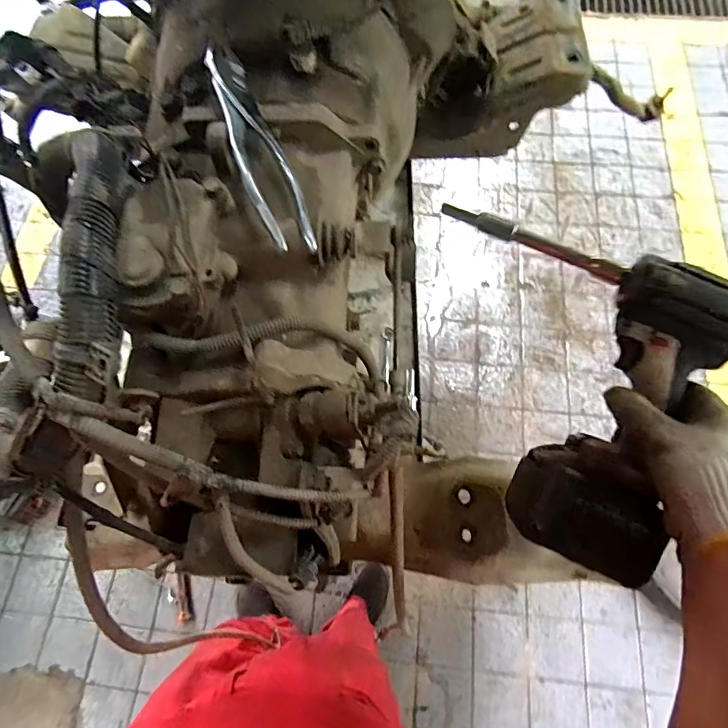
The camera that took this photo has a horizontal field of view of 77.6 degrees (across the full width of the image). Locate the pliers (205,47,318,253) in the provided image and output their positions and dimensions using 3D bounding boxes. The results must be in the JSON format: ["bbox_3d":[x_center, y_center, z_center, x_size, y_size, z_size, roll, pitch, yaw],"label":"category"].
[{"bbox_3d":[-0.080,-0.159,0.334,0.034,0.027,0.180,-20,71,-6],"label":"pliers"}]

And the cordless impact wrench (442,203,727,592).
[{"bbox_3d":[0.169,0.014,0.404,0.268,0.094,0.262,23,72,10],"label":"cordless impact wrench"}]

